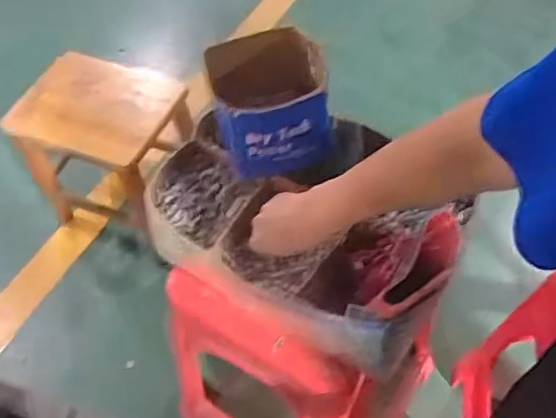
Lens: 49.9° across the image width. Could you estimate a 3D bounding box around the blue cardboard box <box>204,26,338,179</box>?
[{"bbox_3d":[-0.014,-0.138,0.765,0.155,0.113,0.150,-7,54,0],"label":"blue cardboard box"}]

